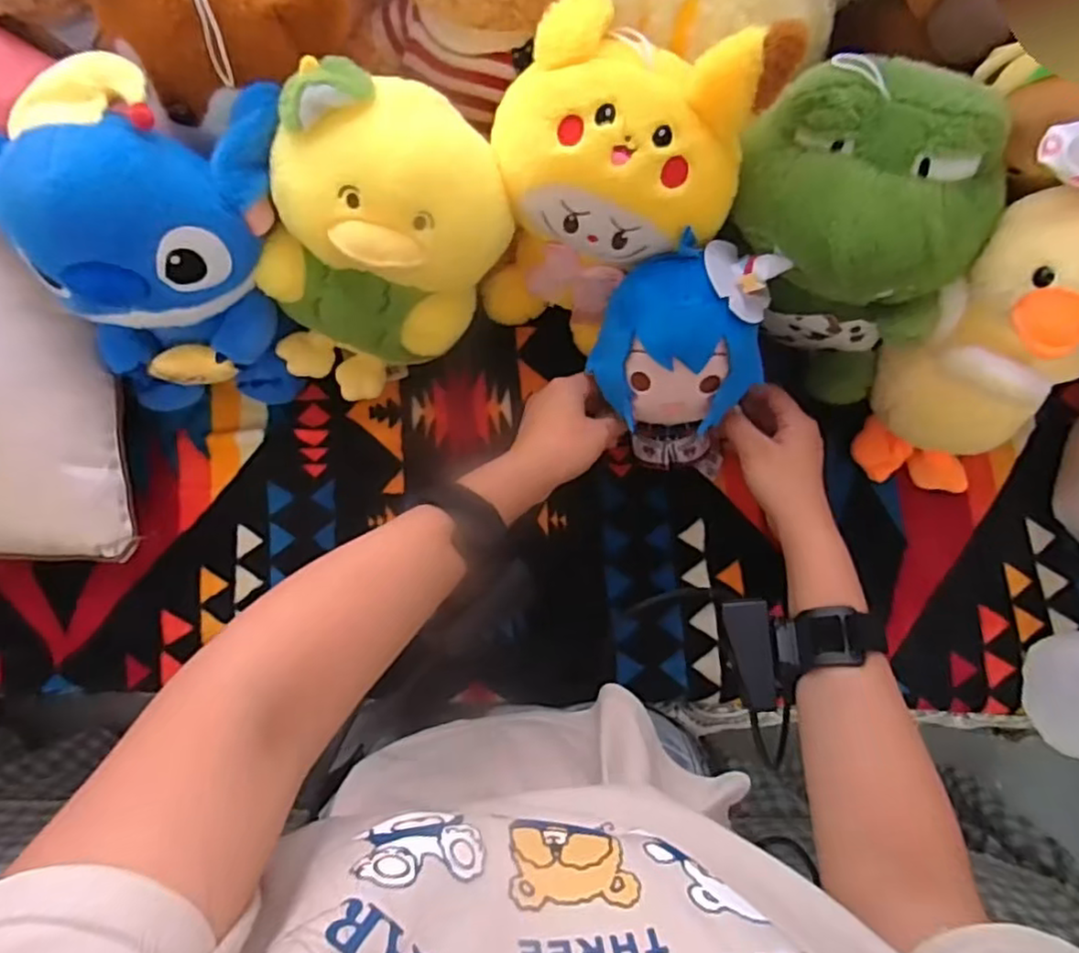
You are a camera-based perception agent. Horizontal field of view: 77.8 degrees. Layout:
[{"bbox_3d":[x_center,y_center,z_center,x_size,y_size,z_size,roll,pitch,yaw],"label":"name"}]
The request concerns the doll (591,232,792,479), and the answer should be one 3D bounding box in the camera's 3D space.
[{"bbox_3d":[0.095,-0.081,0.474,0.110,0.175,0.095,7,40,4],"label":"doll"}]

